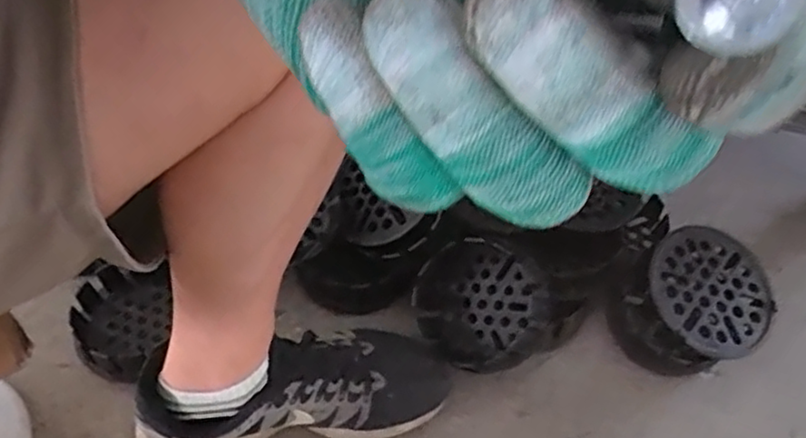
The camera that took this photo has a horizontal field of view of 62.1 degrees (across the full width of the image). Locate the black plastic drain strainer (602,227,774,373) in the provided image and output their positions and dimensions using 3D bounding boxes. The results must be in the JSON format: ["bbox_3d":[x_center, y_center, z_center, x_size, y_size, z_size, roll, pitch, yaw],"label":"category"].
[{"bbox_3d":[0.293,0.086,0.690,0.157,0.062,0.134,-15,67,-8],"label":"black plastic drain strainer"}]

